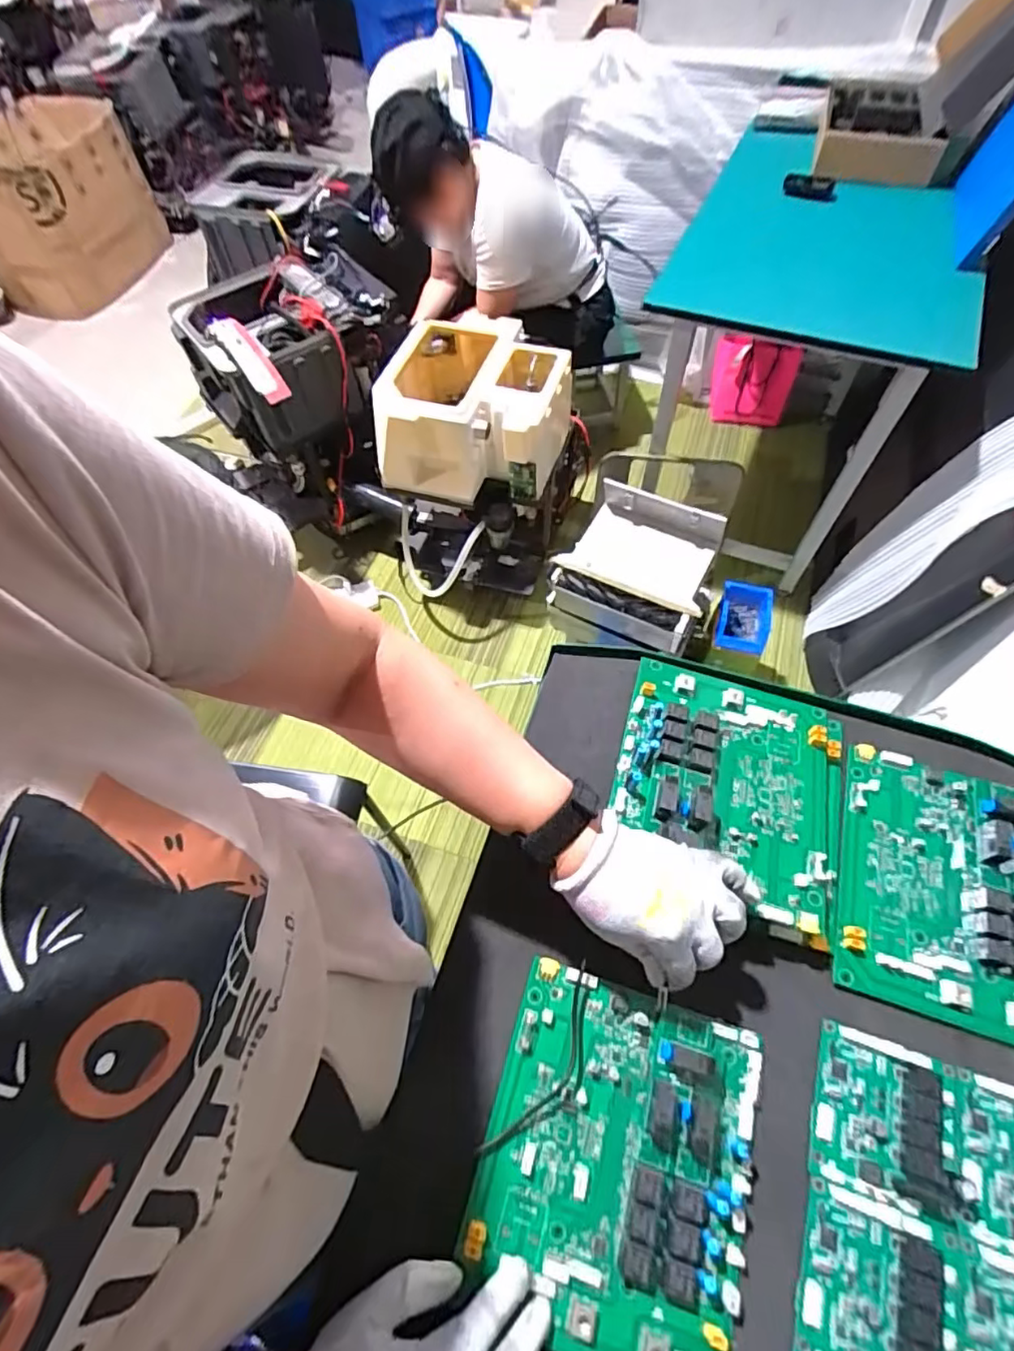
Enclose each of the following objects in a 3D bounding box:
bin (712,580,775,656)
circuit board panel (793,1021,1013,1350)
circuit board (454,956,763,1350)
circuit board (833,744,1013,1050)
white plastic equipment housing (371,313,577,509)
[{"bbox_3d":[0.542,-0.125,1.348,0.119,0.065,0.168,13,61,10],"label":"bin"},{"bbox_3d":[0.286,0.351,0.370,0.179,0.022,0.186,16,62,11],"label":"circuit board panel"},{"bbox_3d":[0.073,0.318,0.390,0.171,0.026,0.197,15,62,10],"label":"circuit board"},{"bbox_3d":[0.359,0.168,0.467,0.172,0.020,0.200,15,62,11],"label":"circuit board"},{"bbox_3d":[-0.071,-0.627,1.419,0.427,0.243,0.375,10,61,8],"label":"white plastic equipment housing"}]

